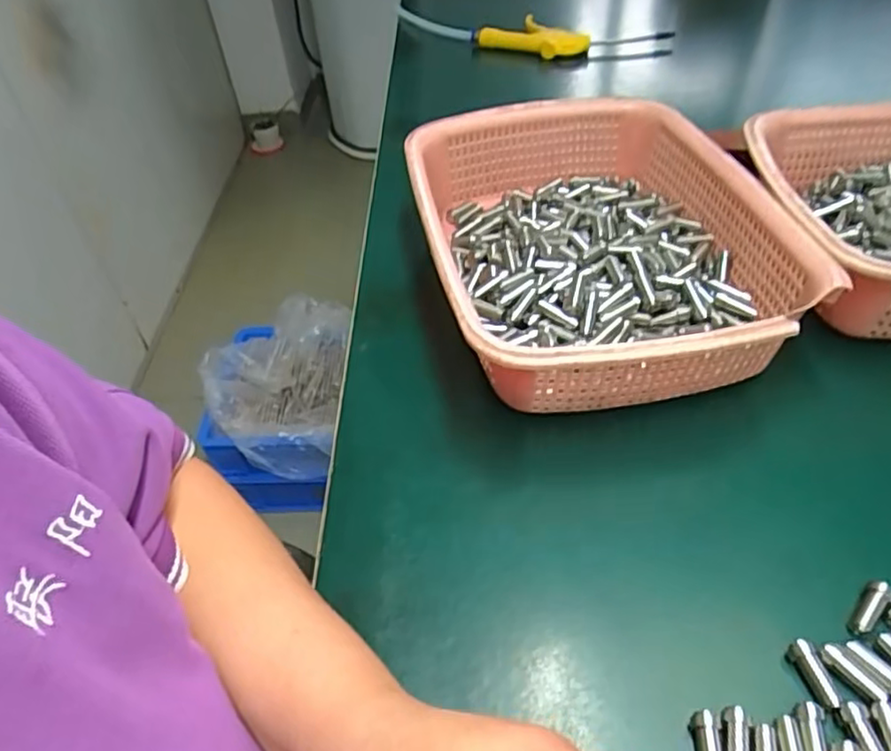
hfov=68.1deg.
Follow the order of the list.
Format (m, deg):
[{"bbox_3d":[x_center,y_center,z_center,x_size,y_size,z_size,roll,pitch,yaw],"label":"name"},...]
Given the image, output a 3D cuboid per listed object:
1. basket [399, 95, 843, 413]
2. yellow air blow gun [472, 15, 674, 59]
[{"bbox_3d":[0.096,-0.088,0.447,0.211,0.075,0.283,-9,44,-3],"label":"basket"},{"bbox_3d":[0.145,-0.400,0.793,0.237,0.035,0.048,20,50,24],"label":"yellow air blow gun"}]

